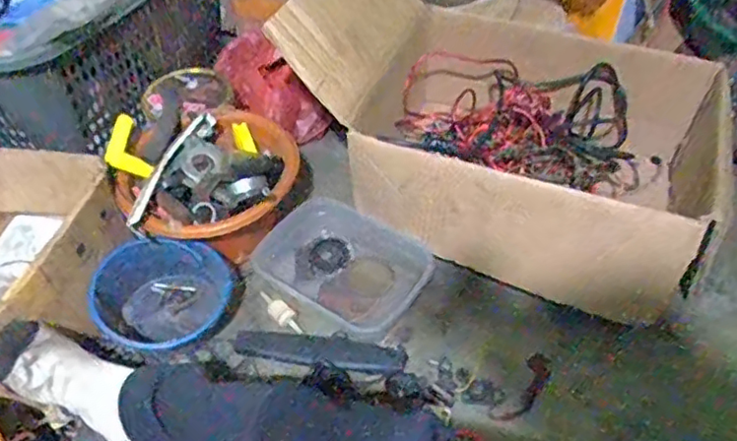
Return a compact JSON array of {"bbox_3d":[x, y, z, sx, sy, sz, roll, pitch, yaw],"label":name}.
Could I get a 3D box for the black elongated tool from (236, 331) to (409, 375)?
[{"bbox_3d":[-0.070,0.184,0.877,0.240,0.020,0.051,8,51,8],"label":"black elongated tool"}]

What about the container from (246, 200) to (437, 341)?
[{"bbox_3d":[-0.043,0.081,0.966,0.242,0.086,0.180,30,57,24],"label":"container"}]

